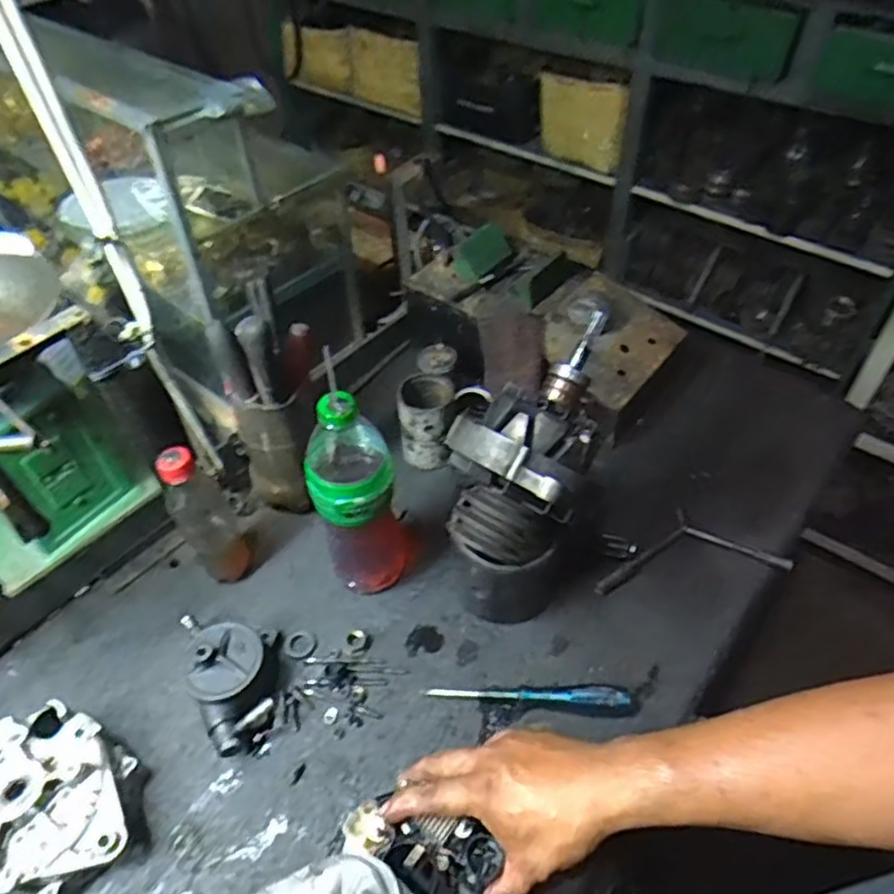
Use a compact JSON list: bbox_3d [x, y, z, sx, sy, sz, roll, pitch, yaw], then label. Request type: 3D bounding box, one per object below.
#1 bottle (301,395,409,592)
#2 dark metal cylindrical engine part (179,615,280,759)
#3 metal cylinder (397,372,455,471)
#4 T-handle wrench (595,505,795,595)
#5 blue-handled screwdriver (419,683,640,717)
[{"bbox_3d":[-0.088,0.050,0.663,0.075,0.271,0.071,-12,49,-9],"label":"bottle"},{"bbox_3d":[-0.213,0.223,0.659,0.089,0.067,0.139,-9,49,-6],"label":"dark metal cylindrical engine part"},{"bbox_3d":[-0.024,-0.032,0.848,0.067,0.093,0.075,0,48,1],"label":"metal cylinder"},{"bbox_3d":[0.267,0.114,0.767,0.212,0.020,0.084,-6,48,-4],"label":"T-handle wrench"},{"bbox_3d":[0.082,0.242,0.659,0.202,0.027,0.032,1,48,2],"label":"blue-handled screwdriver"}]

